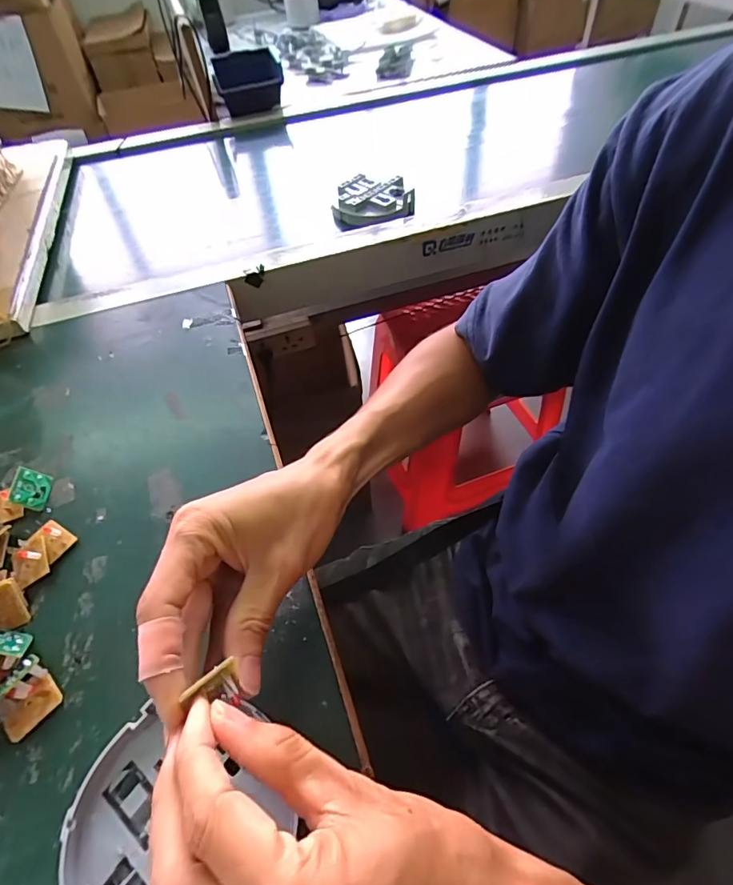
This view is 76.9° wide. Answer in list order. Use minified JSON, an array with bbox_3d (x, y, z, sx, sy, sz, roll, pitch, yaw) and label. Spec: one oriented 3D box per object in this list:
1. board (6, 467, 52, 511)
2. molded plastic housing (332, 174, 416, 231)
[{"bbox_3d":[-0.253,0.035,0.348,0.004,0.025,0.030,-28,51,35],"label":"board"},{"bbox_3d":[0.009,-0.315,0.596,0.101,0.028,0.096,-2,53,2],"label":"molded plastic housing"}]

